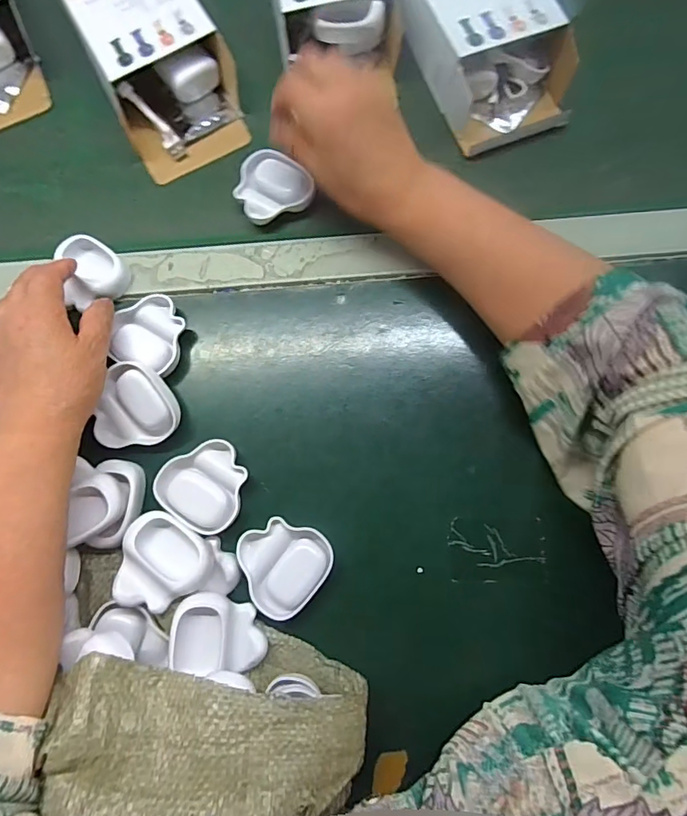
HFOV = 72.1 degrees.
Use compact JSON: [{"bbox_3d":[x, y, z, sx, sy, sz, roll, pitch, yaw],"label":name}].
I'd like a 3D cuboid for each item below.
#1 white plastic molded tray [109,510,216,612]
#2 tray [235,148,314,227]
[{"bbox_3d":[-0.127,0.107,0.323,0.060,0.019,0.057,36,80,6],"label":"white plastic molded tray"},{"bbox_3d":[-0.061,-0.191,0.405,0.062,0.014,0.059,-21,79,-5],"label":"tray"}]

